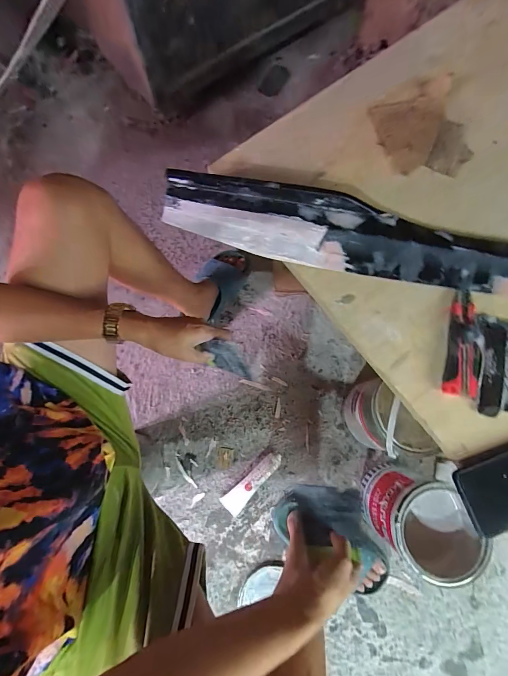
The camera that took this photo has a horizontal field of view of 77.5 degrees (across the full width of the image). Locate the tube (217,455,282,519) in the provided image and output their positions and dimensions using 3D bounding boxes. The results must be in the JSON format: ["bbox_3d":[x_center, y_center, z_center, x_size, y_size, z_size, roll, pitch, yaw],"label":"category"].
[{"bbox_3d":[-0.005,0.337,0.739,0.169,0.037,0.045,-44,80,-9],"label":"tube"}]

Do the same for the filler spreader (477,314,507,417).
[{"bbox_3d":[0.319,0.036,0.409,0.062,0.013,0.128,9,76,2],"label":"filler spreader"}]

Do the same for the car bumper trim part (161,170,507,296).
[{"bbox_3d":[0.249,-0.118,0.420,0.745,0.044,0.087,10,76,3],"label":"car bumper trim part"}]

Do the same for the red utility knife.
[{"bbox_3d":[0.273,0.005,0.406,0.041,0.022,0.138,12,77,3],"label":"red utility knife"}]

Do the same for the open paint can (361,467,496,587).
[{"bbox_3d":[0.335,0.369,0.654,0.179,0.208,0.157,25,78,6],"label":"open paint can"}]

